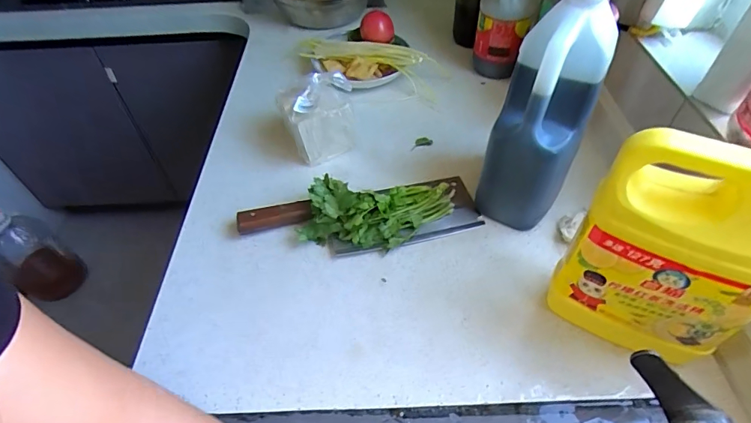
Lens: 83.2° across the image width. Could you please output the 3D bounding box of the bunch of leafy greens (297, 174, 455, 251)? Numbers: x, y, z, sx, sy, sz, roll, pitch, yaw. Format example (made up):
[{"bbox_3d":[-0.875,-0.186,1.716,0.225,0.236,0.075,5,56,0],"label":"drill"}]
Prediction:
[{"bbox_3d":[0.004,-0.001,0.509,0.187,0.056,0.084,-5,50,-2],"label":"bunch of leafy greens"}]

